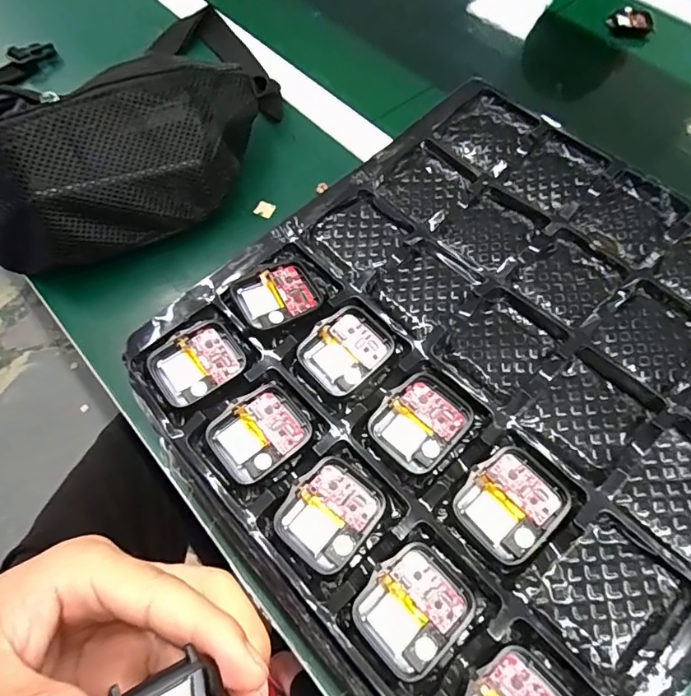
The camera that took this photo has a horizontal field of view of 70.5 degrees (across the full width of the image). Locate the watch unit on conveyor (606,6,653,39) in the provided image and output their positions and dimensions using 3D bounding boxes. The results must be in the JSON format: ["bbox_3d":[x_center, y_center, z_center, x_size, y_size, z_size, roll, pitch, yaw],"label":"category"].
[{"bbox_3d":[0.338,-0.388,0.583,0.047,0.016,0.038,3,62,1],"label":"watch unit on conveyor"}]

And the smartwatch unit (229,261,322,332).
[{"bbox_3d":[-0.036,-0.028,0.261,0.042,0.006,0.035,-28,66,-14],"label":"smartwatch unit"}]

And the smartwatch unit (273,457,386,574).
[{"bbox_3d":[-0.007,0.072,0.214,0.037,0.009,0.041,35,67,17],"label":"smartwatch unit"}]

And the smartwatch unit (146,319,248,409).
[{"bbox_3d":[-0.074,0.009,0.249,0.043,0.014,0.035,-34,68,-17],"label":"smartwatch unit"}]

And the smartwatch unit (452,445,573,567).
[{"bbox_3d":[0.071,0.066,0.210,0.041,0.010,0.036,-37,68,-18],"label":"smartwatch unit"}]

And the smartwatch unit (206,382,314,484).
[{"bbox_3d":[-0.040,0.040,0.230,0.044,0.007,0.036,-36,68,-18],"label":"smartwatch unit"}]

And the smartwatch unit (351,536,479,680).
[{"bbox_3d":[0.027,0.104,0.196,0.043,0.007,0.037,-40,69,-19],"label":"smartwatch unit"}]

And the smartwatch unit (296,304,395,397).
[{"bbox_3d":[0.002,0.001,0.249,0.041,0.014,0.036,-38,69,-18],"label":"smartwatch unit"}]

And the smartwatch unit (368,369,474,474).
[{"bbox_3d":[0.037,0.034,0.231,0.036,0.010,0.043,40,69,19],"label":"smartwatch unit"}]

